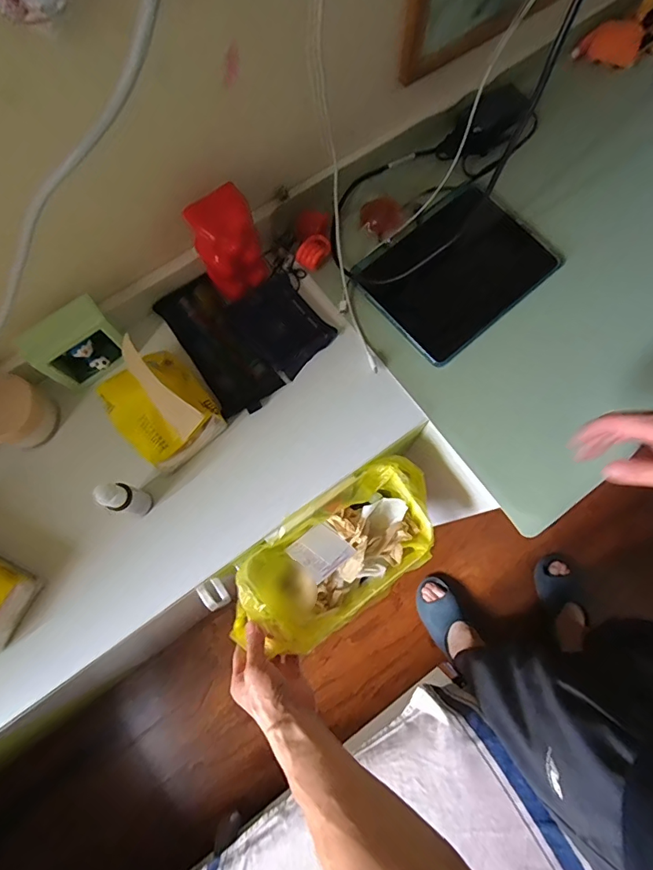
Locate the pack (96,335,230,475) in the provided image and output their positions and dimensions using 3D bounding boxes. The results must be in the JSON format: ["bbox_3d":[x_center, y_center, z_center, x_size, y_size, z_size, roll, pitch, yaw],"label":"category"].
[{"bbox_3d":[-0.203,-0.039,0.544,0.114,0.091,0.131,-41,79,-10],"label":"pack"}]

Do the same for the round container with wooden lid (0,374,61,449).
[{"bbox_3d":[-0.391,-0.028,0.572,0.064,0.067,0.083,23,77,6],"label":"round container with wooden lid"}]

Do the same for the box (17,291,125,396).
[{"bbox_3d":[-0.308,-0.109,0.569,0.100,0.100,0.043,-40,79,-9],"label":"box"}]

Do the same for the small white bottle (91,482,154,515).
[{"bbox_3d":[-0.230,0.074,0.527,0.026,0.102,0.030,13,76,4],"label":"small white bottle"}]

